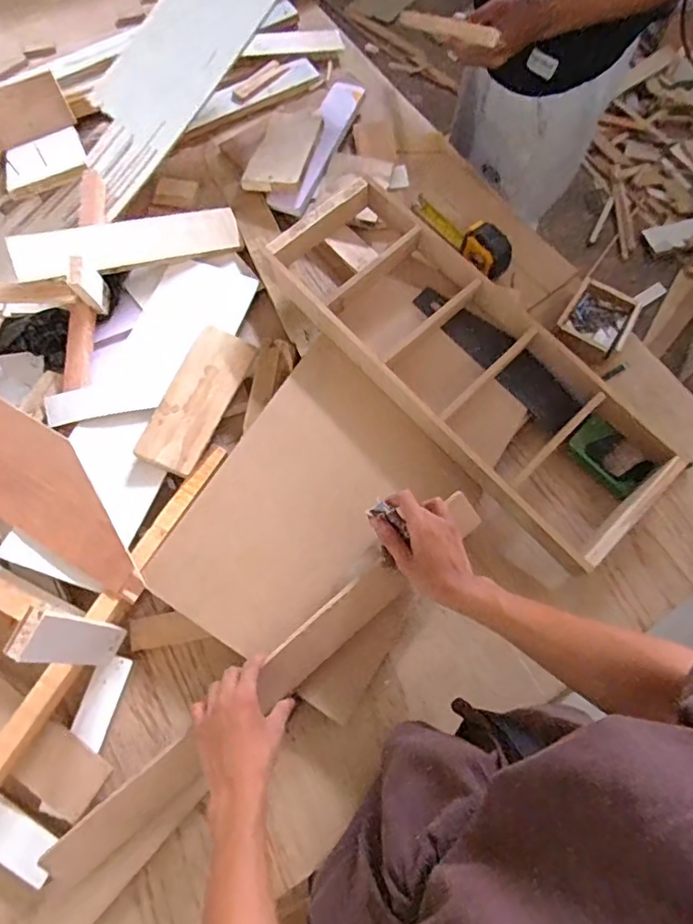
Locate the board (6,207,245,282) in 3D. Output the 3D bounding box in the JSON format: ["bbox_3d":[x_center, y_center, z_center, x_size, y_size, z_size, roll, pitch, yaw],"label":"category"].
[{"bbox_3d":[-0.322,-0.331,0.820,0.325,0.025,0.066,-20,97,-24],"label":"board"}]

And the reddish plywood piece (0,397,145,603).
[{"bbox_3d":[-0.437,0.004,0.717,0.469,0.017,0.122,30,74,11],"label":"reddish plywood piece"}]

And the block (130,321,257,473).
[{"bbox_3d":[-0.210,-0.090,0.768,0.082,0.026,0.219,22,72,8],"label":"block"}]

